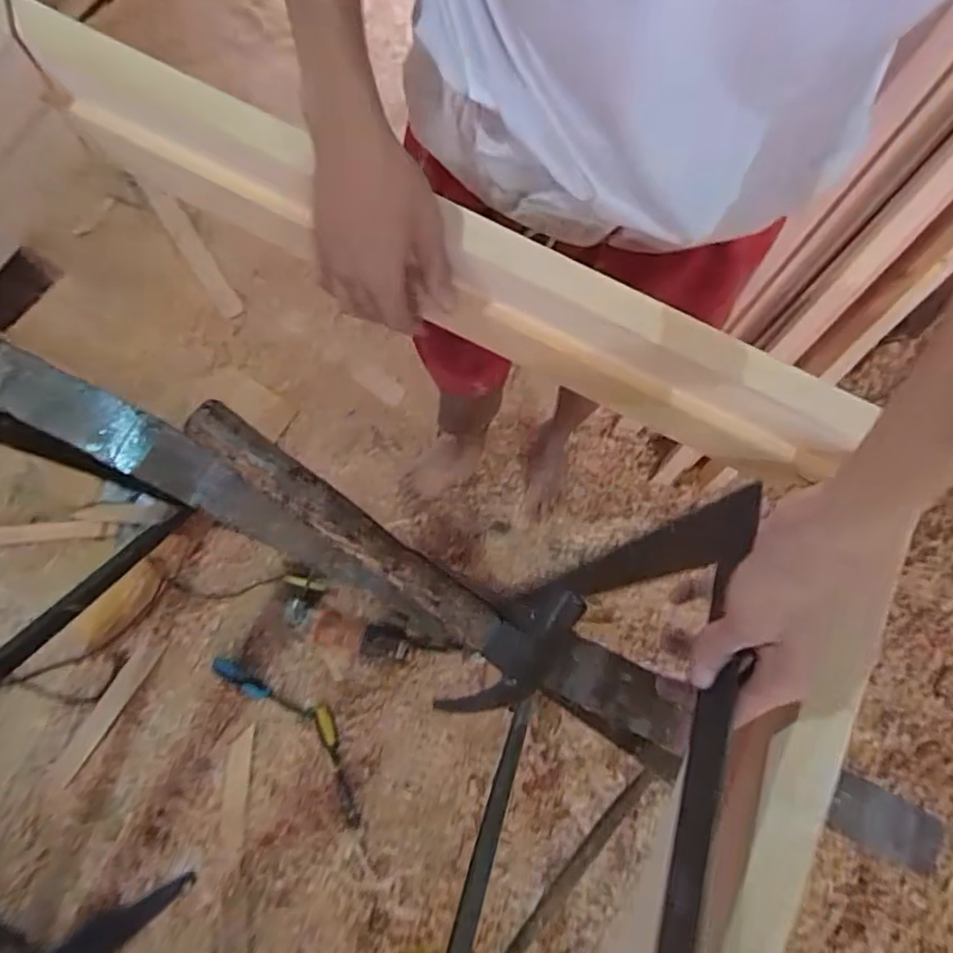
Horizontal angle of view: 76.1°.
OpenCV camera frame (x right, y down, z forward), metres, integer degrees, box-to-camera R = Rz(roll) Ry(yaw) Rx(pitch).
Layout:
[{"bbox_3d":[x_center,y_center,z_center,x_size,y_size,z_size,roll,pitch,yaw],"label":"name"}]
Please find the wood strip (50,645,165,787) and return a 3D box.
[{"bbox_3d":[-0.735,0.465,1.208,0.045,0.016,0.292,30,77,4],"label":"wood strip"}]

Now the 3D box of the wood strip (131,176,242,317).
[{"bbox_3d":[-0.672,-0.547,1.427,0.055,0.024,0.431,-33,82,-16],"label":"wood strip"}]

